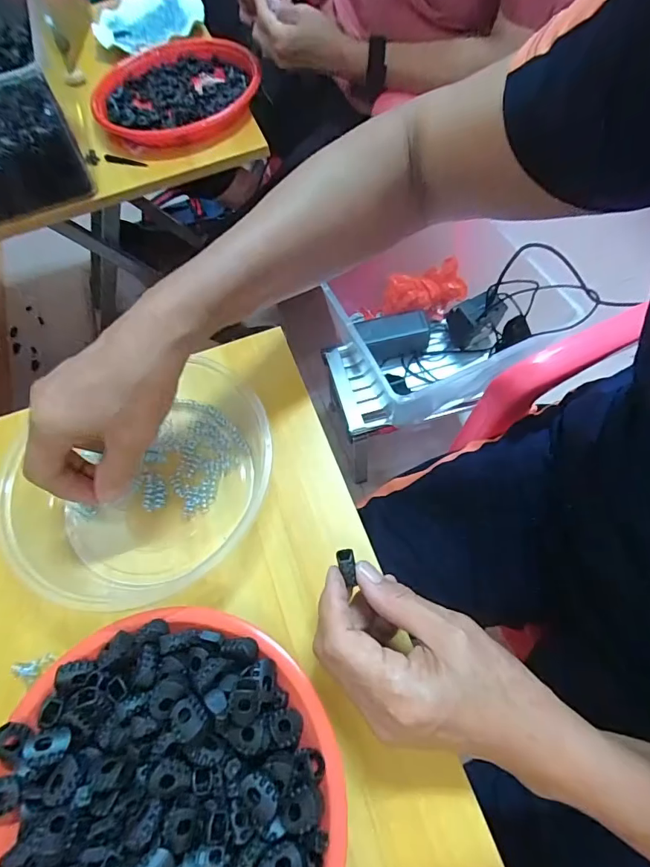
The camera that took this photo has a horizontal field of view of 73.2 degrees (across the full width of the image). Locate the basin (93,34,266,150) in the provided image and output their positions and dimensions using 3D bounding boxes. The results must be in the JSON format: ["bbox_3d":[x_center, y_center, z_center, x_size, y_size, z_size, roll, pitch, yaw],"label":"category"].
[{"bbox_3d":[-0.215,-0.509,0.650,0.230,0.056,0.241,0,59,1],"label":"basin"}]

